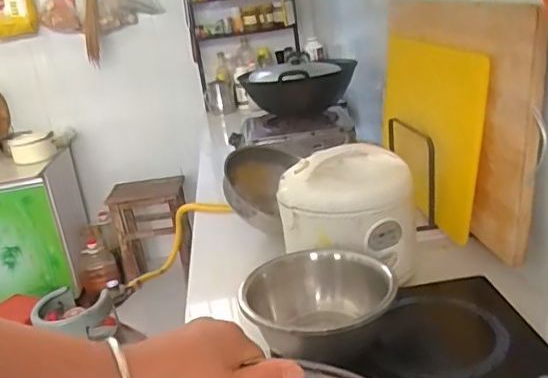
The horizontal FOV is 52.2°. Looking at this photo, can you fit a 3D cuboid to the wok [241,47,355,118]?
[{"bbox_3d":[0.075,-0.313,1.725,0.349,0.165,0.347,-5,20,6],"label":"wok"}]

